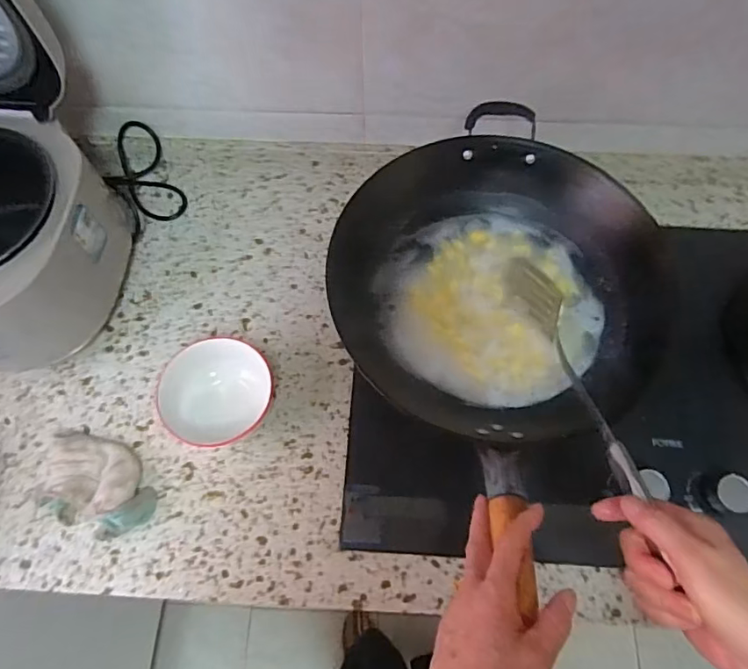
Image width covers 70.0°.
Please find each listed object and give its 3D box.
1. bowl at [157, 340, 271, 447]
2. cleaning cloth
[{"bbox_3d":[-0.185,0.068,0.631,0.123,0.063,0.115,-2,66,0],"label":"bowl"},{"bbox_3d":[-0.318,0.167,0.602,0.141,0.042,0.093,17,67,8],"label":"cleaning cloth"}]

